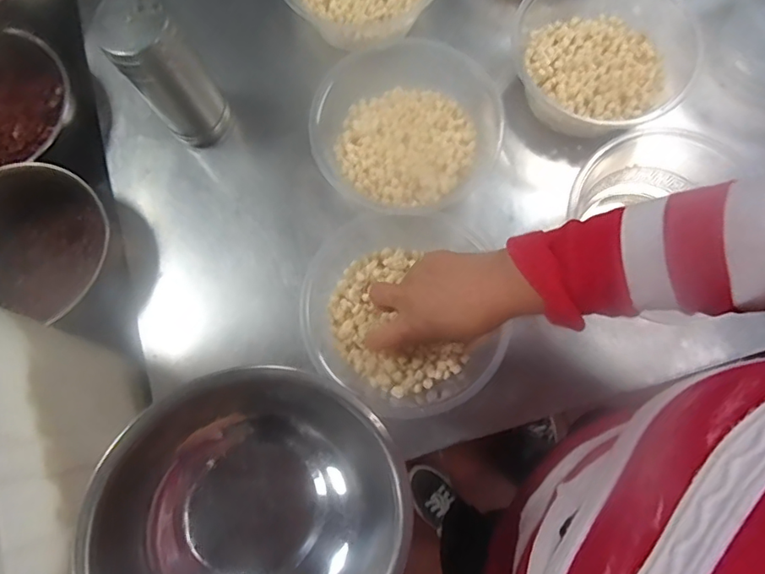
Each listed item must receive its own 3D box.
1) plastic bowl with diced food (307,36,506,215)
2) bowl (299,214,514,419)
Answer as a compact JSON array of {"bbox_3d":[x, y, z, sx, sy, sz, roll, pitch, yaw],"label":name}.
[{"bbox_3d":[0.026,-0.143,0.500,0.175,0.070,0.150,0,76,1],"label":"plastic bowl with diced food"},{"bbox_3d":[0.016,0.018,0.477,0.175,0.054,0.186,0,76,1],"label":"bowl"}]

